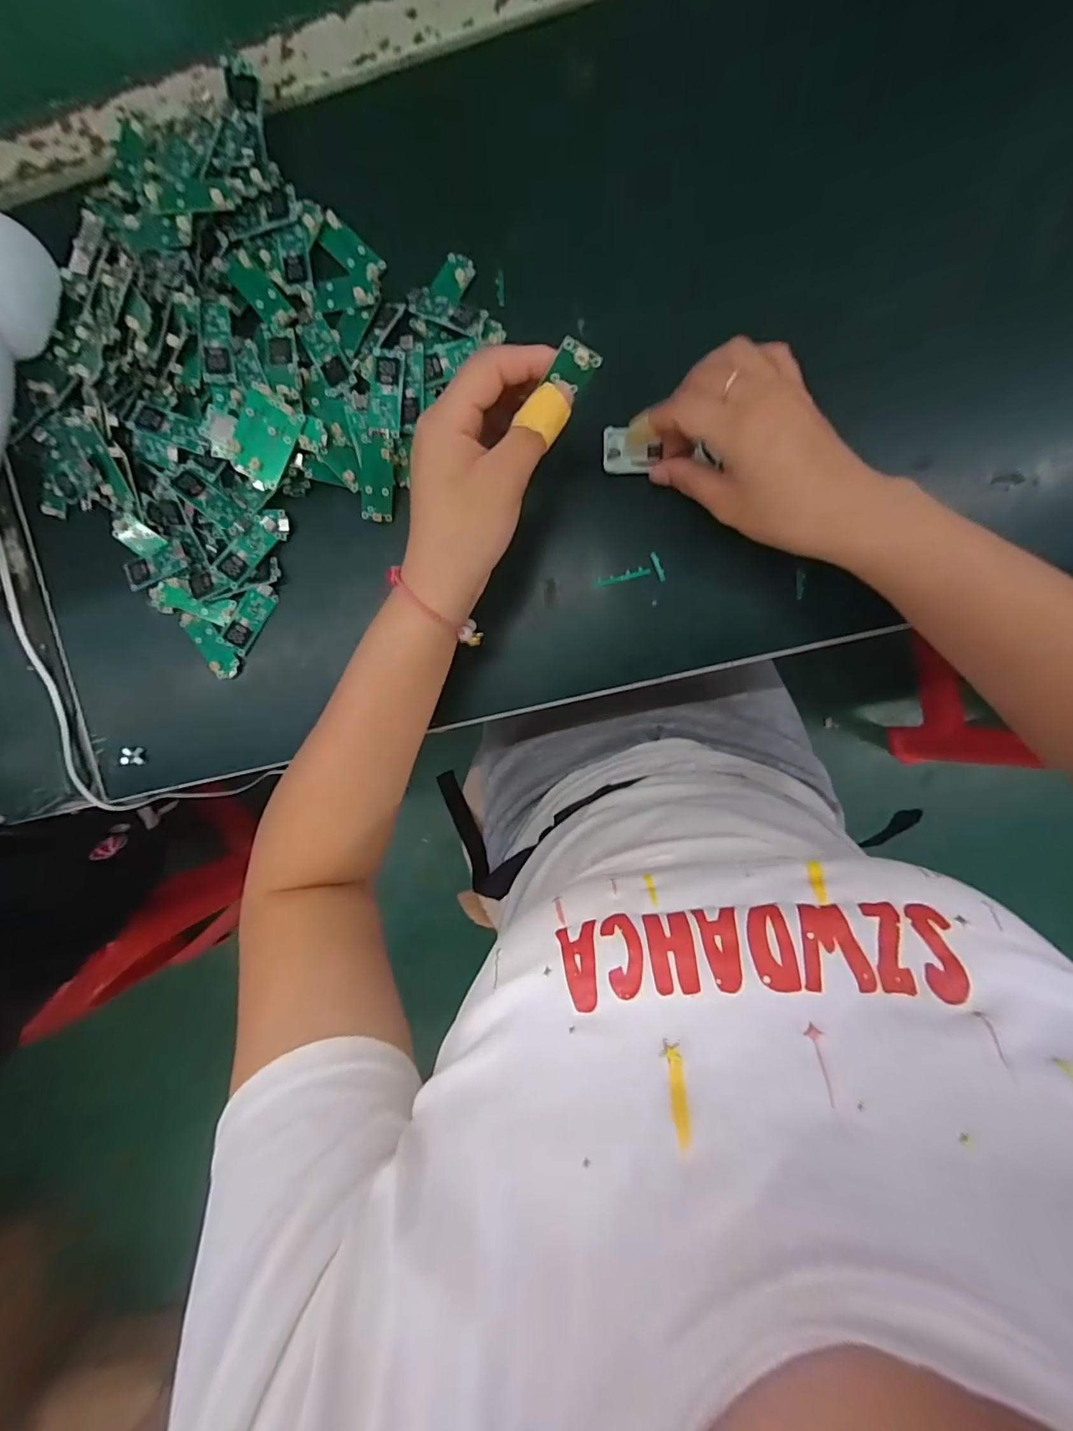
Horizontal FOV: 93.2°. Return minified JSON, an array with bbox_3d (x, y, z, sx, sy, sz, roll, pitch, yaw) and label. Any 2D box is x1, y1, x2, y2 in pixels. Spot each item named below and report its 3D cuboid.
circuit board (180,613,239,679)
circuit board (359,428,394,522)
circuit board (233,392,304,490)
[{"bbox_3d":[-0.223,-0.049,0.348,0.021,0.008,0.050,-33,93,6],"label":"circuit board"},{"bbox_3d":[-0.101,-0.150,0.318,0.021,0.005,0.052,7,111,4],"label":"circuit board"},{"bbox_3d":[-0.168,-0.167,0.309,0.035,0.006,0.048,28,99,-12],"label":"circuit board"}]

